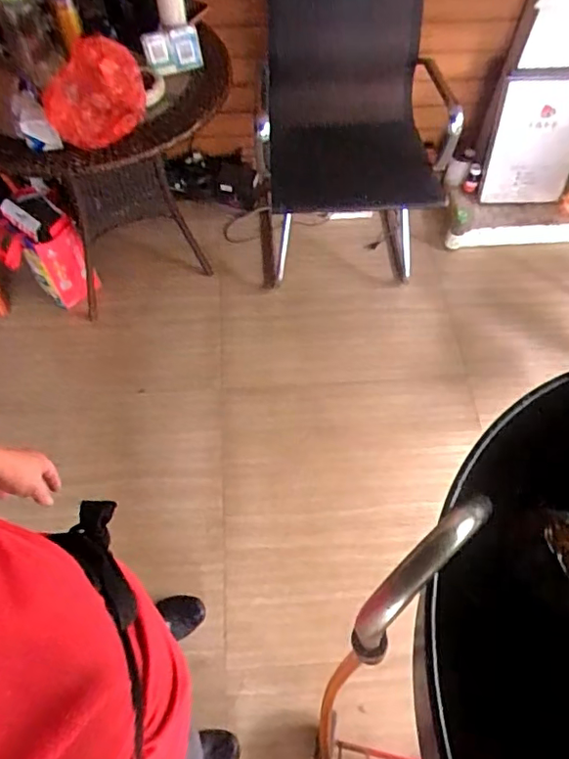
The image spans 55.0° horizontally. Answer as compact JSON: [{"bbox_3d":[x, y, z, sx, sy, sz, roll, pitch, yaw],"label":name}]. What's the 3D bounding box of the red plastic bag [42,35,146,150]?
[{"bbox_3d":[-0.419,-0.610,1.144,0.200,0.152,0.184,15,60,8],"label":"red plastic bag"}]

